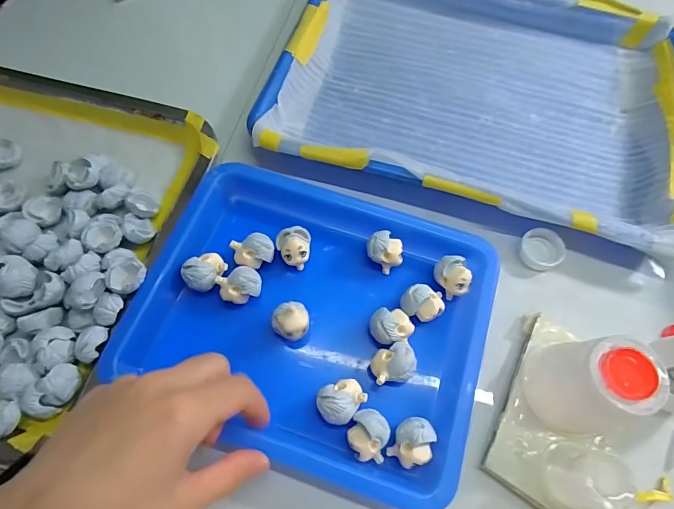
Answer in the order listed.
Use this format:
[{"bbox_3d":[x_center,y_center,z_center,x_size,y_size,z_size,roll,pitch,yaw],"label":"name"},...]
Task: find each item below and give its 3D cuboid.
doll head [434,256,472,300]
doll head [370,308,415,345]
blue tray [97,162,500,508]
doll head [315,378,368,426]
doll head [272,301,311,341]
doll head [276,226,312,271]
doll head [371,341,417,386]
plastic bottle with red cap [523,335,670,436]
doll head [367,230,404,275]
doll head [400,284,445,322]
[{"bbox_3d":[0.079,0.016,0.286,0.022,0.017,0.027,-9,67,-4],"label":"doll head"},{"bbox_3d":[0.035,0.048,0.272,0.027,0.025,0.021,-11,68,-4],"label":"doll head"},{"bbox_3d":[-0.015,0.037,0.276,0.214,0.027,0.180,18,68,7],"label":"blue tray"},{"bbox_3d":[0.003,0.091,0.256,0.028,0.027,0.023,-19,68,-8],"label":"doll head"},{"bbox_3d":[-0.029,0.046,0.272,0.023,0.032,0.022,0,67,0],"label":"doll head"},{"bbox_3d":[-0.030,-0.004,0.295,0.023,0.024,0.025,0,67,0],"label":"doll head"},{"bbox_3d":[0.036,0.071,0.264,0.027,0.024,0.022,-23,69,-9],"label":"doll head"},{"bbox_3d":[0.142,0.075,0.241,0.044,0.068,0.048,0,67,0],"label":"plastic bottle with red cap"},{"bbox_3d":[0.035,-0.002,0.294,0.025,0.021,0.021,35,72,14],"label":"doll head"},{"bbox_3d":[0.057,0.033,0.279,0.028,0.021,0.022,13,68,6],"label":"doll head"}]

